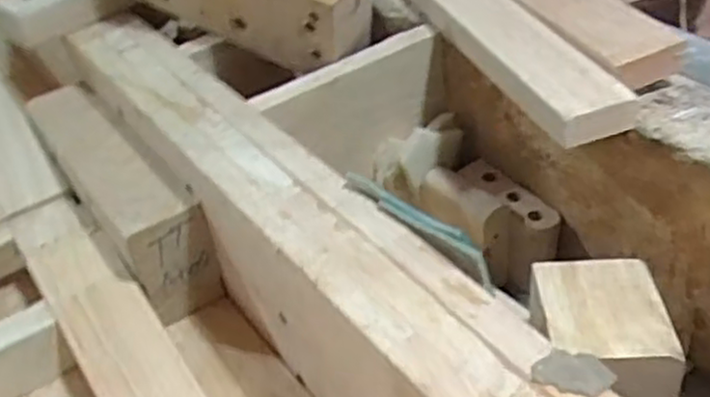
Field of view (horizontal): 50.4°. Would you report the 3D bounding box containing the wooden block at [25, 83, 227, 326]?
[{"bbox_3d":[-0.173,-0.004,0.540,0.051,0.075,0.210,-28,42,-26],"label":"wooden block"}]

